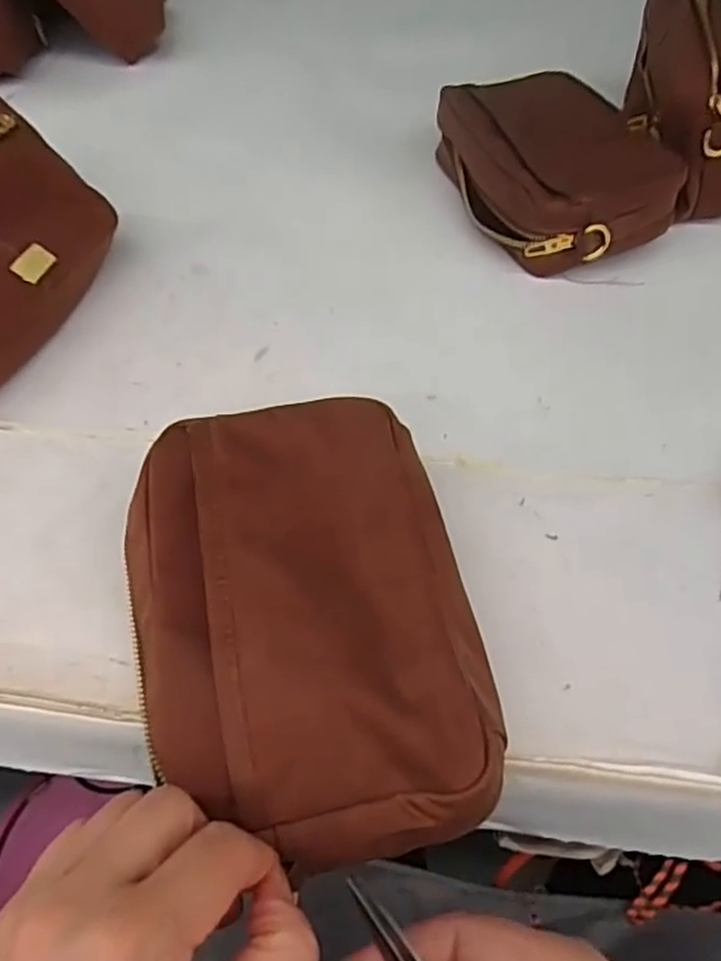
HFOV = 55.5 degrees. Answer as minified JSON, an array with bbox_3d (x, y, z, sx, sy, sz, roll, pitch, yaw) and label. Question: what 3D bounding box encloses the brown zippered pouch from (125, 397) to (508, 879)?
[{"bbox_3d":[-0.024,0.048,0.278,0.135,0.037,0.185,-12,51,-8],"label":"brown zippered pouch"}]

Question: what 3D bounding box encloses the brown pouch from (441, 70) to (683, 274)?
[{"bbox_3d":[0.141,-0.236,0.516,0.131,0.064,0.208,-13,53,-9],"label":"brown pouch"}]

